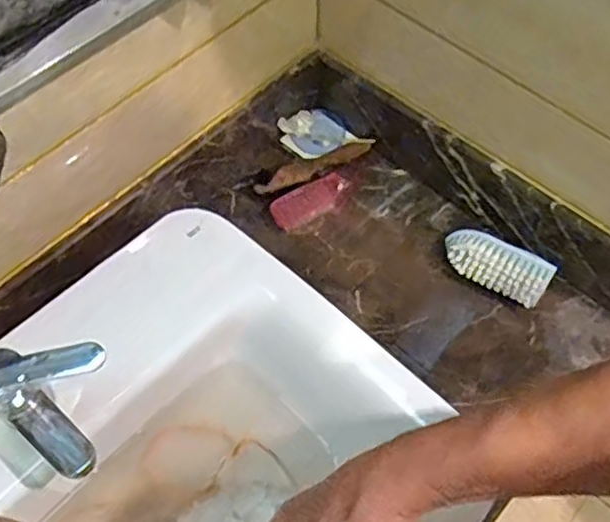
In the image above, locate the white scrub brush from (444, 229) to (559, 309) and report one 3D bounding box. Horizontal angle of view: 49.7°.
[{"bbox_3d":[0.229,0.003,0.789,0.124,0.031,0.059,29,108,14],"label":"white scrub brush"}]

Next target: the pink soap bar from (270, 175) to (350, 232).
[{"bbox_3d":[0.006,-0.075,0.843,0.101,0.024,0.036,-23,64,-14],"label":"pink soap bar"}]

